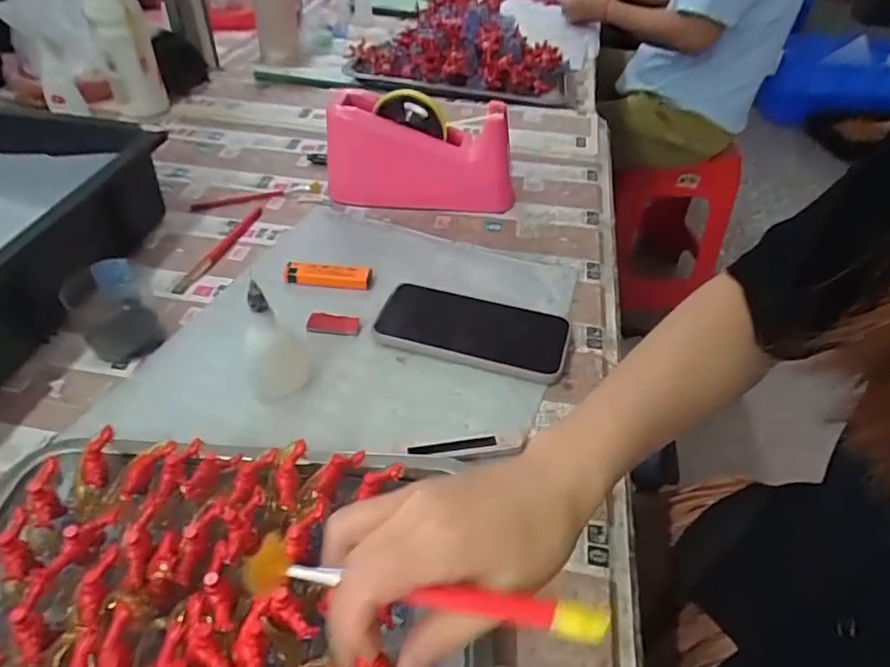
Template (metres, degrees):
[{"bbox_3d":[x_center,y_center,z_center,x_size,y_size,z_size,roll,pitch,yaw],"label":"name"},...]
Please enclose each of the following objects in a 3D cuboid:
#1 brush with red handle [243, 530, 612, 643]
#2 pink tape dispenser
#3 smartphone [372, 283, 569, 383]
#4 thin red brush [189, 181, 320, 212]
[{"bbox_3d":[-0.007,0.102,0.229,0.144,0.011,0.019,8,43,2],"label":"brush with red handle"},{"bbox_3d":[-0.028,-0.201,0.637,0.209,0.107,0.065,4,43,3],"label":"pink tape dispenser"},{"bbox_3d":[0.023,-0.005,0.494,0.160,0.012,0.084,11,44,10],"label":"smartphone"},{"bbox_3d":[-0.218,-0.158,0.661,0.144,0.005,0.020,-13,45,-14],"label":"thin red brush"}]

